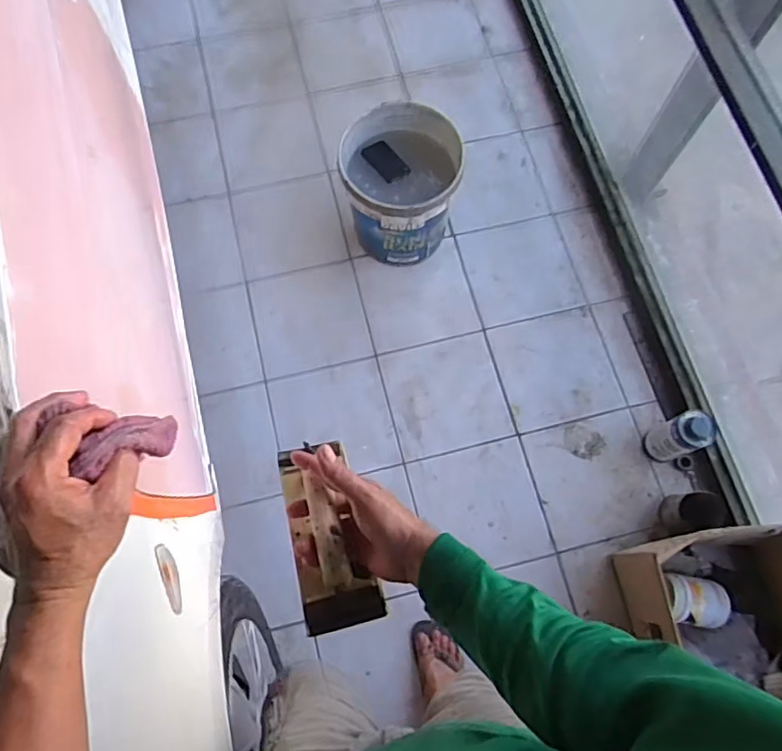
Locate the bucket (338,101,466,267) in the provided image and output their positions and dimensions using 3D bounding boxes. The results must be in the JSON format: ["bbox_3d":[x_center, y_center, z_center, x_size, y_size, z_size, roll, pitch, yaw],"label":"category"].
[{"bbox_3d":[0.028,-0.482,1.574,0.281,0.322,0.308,0,72,0],"label":"bucket"}]

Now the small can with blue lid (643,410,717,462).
[{"bbox_3d":[0.668,0.142,1.363,0.084,0.227,0.084,0,72,0],"label":"small can with blue lid"}]

